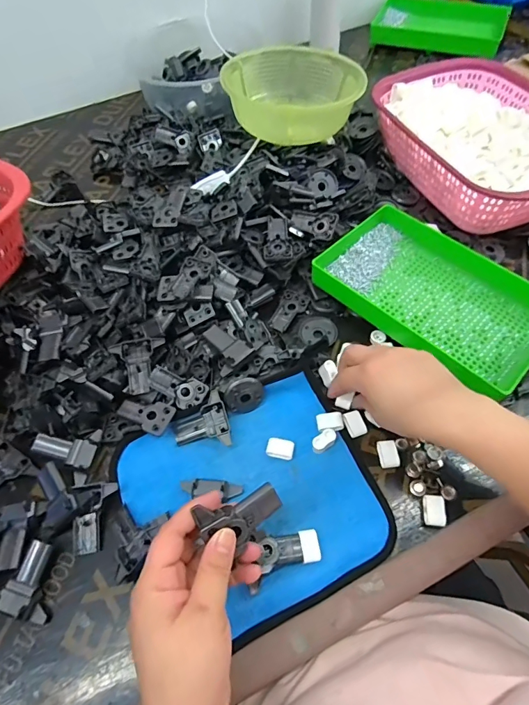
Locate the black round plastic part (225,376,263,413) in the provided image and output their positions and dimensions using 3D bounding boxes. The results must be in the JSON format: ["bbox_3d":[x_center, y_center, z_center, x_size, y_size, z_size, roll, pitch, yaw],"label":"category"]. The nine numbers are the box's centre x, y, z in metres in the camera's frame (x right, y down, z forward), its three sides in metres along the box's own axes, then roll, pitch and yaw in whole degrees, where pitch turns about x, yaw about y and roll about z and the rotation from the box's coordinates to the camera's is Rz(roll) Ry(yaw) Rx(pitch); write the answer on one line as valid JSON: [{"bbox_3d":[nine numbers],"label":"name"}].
[{"bbox_3d":[-0.020,0.043,0.421,0.034,0.010,0.038,35,93,-16],"label":"black round plastic part"}]

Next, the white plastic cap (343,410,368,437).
[{"bbox_3d":[0.091,0.072,0.415,0.017,0.010,0.025,-17,60,-7],"label":"white plastic cap"}]

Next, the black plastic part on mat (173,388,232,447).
[{"bbox_3d":[-0.064,0.075,0.419,0.056,0.024,0.057,-18,60,-7],"label":"black plastic part on mat"}]

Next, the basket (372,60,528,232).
[{"bbox_3d":[0.300,-0.297,0.582,0.220,0.077,0.297,-20,60,-8],"label":"basket"}]

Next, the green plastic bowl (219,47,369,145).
[{"bbox_3d":[0.032,-0.376,0.603,0.184,0.084,0.164,-13,59,-4],"label":"green plastic bowl"}]

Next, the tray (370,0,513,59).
[{"bbox_3d":[0.346,-0.651,0.824,0.245,0.040,0.162,23,63,17],"label":"tray"}]

